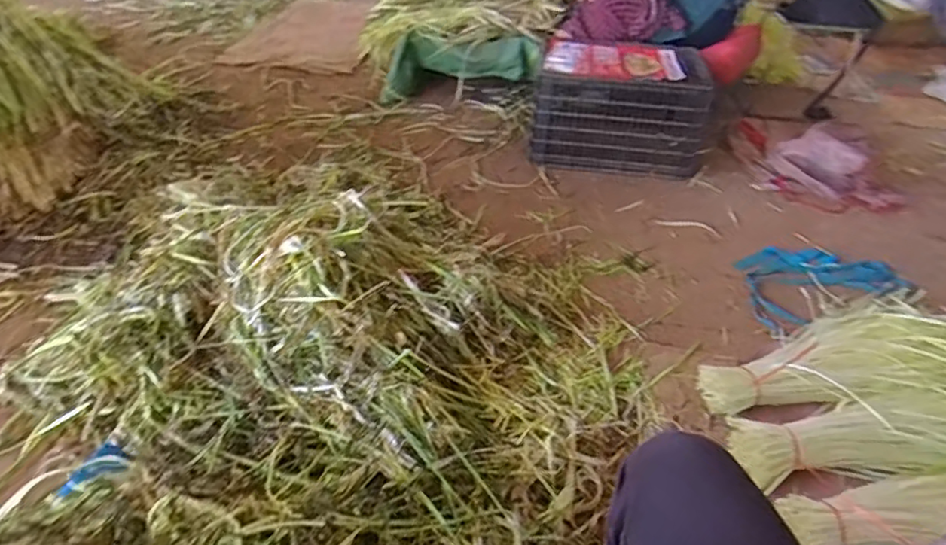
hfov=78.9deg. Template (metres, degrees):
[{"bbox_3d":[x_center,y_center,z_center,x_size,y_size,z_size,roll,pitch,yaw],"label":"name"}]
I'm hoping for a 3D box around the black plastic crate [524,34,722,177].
[{"bbox_3d":[0.435,-0.511,1.754,0.503,0.313,0.357,5,39,4],"label":"black plastic crate"}]

